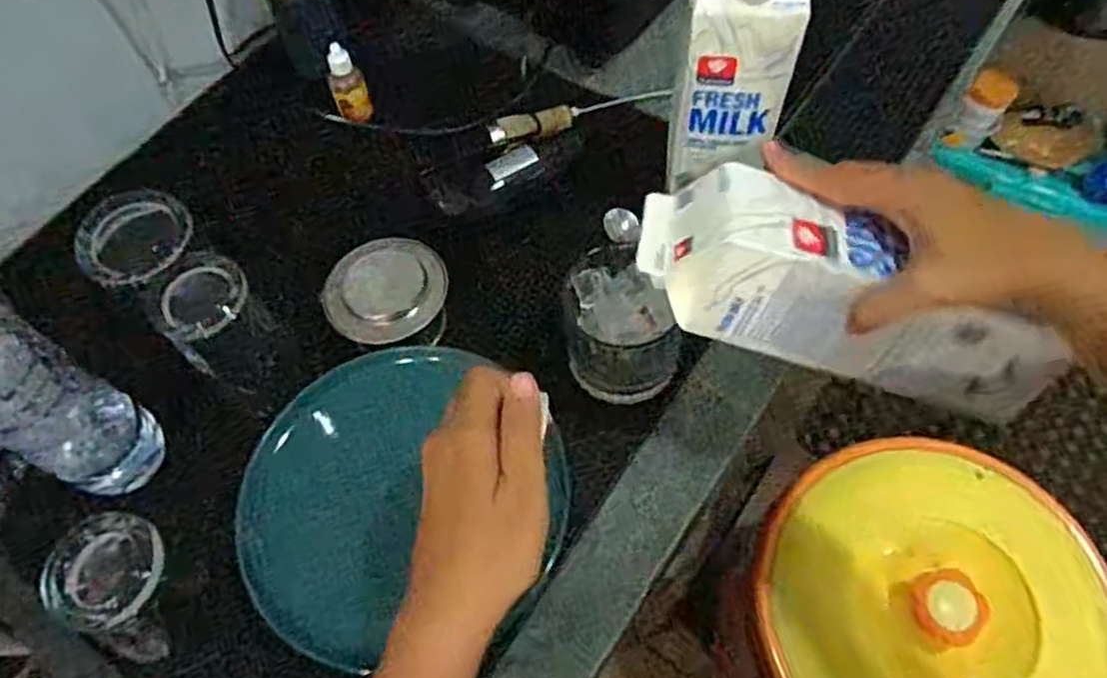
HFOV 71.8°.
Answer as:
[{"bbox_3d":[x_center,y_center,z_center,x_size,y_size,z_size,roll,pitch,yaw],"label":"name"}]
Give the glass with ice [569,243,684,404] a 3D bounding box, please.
[{"bbox_3d":[0.052,-0.007,0.543,0.078,0.089,0.074,1,62,5],"label":"glass with ice"}]

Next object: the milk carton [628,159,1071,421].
[{"bbox_3d":[0.161,-0.024,0.419,0.226,0.062,0.078,25,65,-1],"label":"milk carton"}]

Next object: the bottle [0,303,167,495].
[{"bbox_3d":[-0.329,0.034,0.476,0.054,0.214,0.068,24,66,16],"label":"bottle"}]

